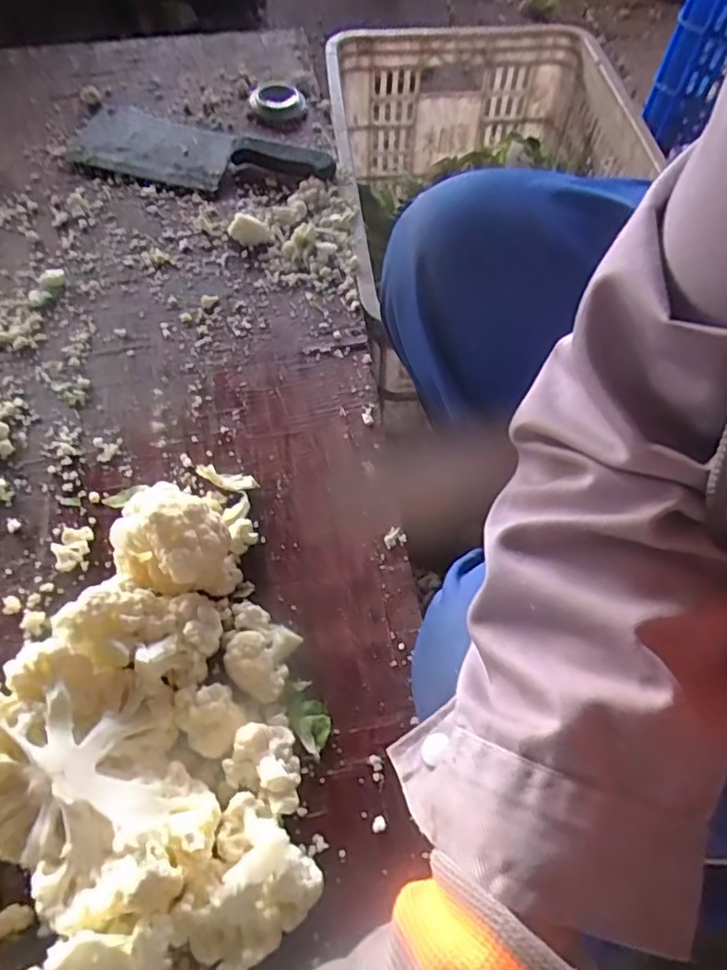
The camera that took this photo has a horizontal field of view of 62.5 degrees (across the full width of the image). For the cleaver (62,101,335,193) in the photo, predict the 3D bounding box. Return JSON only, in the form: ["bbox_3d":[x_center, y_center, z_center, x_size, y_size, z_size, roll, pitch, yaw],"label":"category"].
[{"bbox_3d":[-0.191,-0.366,0.662,0.309,0.030,0.111,21,63,11],"label":"cleaver"}]

